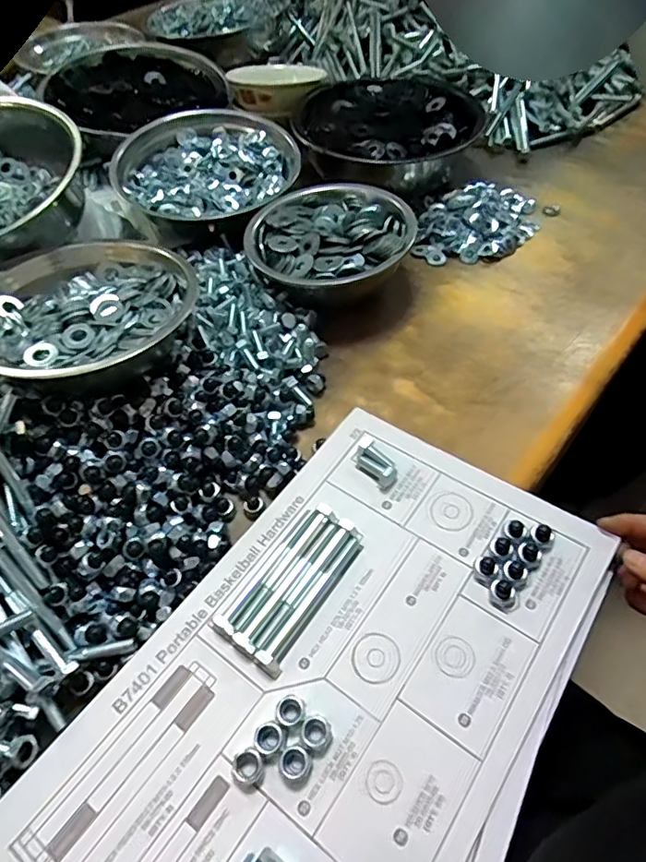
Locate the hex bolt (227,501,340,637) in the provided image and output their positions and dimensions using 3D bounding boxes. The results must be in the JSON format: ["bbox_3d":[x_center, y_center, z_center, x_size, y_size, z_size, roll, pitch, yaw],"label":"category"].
[{"bbox_3d":[-0.027,0.094,0.385,0.012,0.015,0.106,32,60,22],"label":"hex bolt"}]

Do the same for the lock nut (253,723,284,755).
[{"bbox_3d":[-0.032,0.183,0.322,0.016,0.010,0.016,0,53,1],"label":"lock nut"}]

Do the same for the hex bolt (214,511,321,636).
[{"bbox_3d":[-0.040,0.096,0.387,0.017,0.012,0.105,29,59,21],"label":"hex bolt"}]

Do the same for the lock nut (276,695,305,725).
[{"bbox_3d":[-0.020,0.171,0.332,0.015,0.008,0.017,27,58,20],"label":"lock nut"}]

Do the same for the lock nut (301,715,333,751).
[{"bbox_3d":[-0.003,0.180,0.324,0.018,0.009,0.018,0,53,1],"label":"lock nut"}]

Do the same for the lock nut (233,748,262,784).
[{"bbox_3d":[-0.044,0.194,0.315,0.016,0.009,0.016,0,53,1],"label":"lock nut"}]

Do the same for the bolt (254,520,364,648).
[{"bbox_3d":[-0.008,0.105,0.377,0.017,0.012,0.107,29,59,21],"label":"bolt"}]

